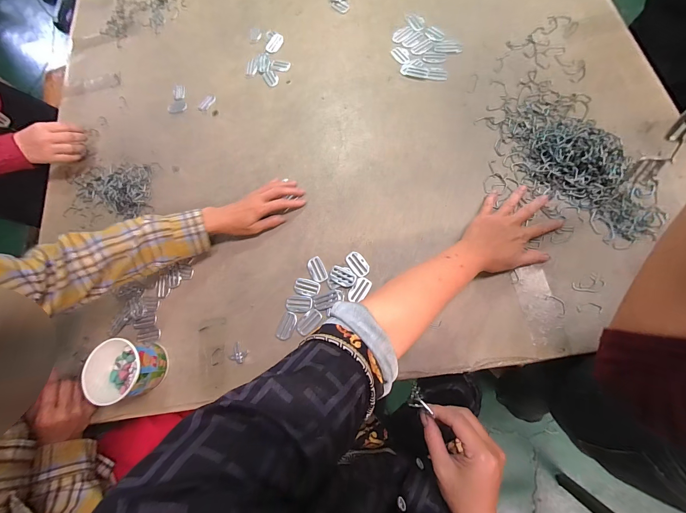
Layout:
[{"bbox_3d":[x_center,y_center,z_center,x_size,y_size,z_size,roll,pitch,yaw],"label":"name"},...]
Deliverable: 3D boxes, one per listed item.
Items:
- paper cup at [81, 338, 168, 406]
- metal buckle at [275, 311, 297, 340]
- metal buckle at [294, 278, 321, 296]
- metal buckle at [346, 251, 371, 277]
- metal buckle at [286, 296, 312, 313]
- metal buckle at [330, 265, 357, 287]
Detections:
[{"bbox_3d":[-0.344,0.176,0.474,0.101,0.076,0.095,-1,83,6],"label":"paper cup"},{"bbox_3d":[-0.092,0.114,0.485,0.028,0.007,0.045,18,86,8],"label":"metal buckle"},{"bbox_3d":[-0.061,0.052,0.497,0.044,0.005,0.026,13,85,8],"label":"metal buckle"},{"bbox_3d":[0.026,0.012,0.494,0.028,0.004,0.045,-37,71,-6],"label":"metal buckle"},{"bbox_3d":[-0.073,0.079,0.491,0.045,0.007,0.027,3,84,7],"label":"metal buckle"},{"bbox_3d":[0.000,0.033,0.490,0.043,0.005,0.027,21,86,8],"label":"metal buckle"}]

